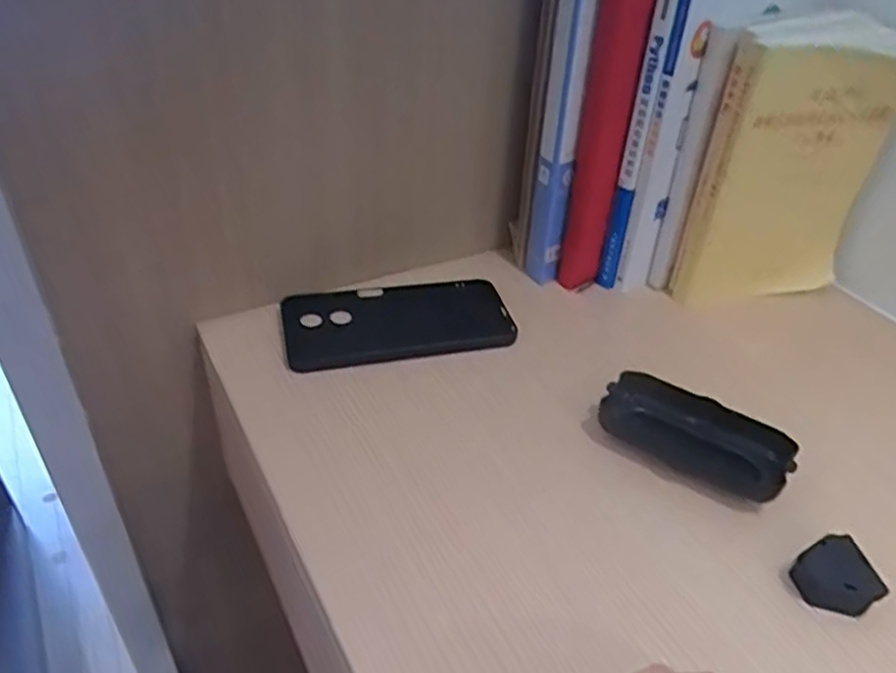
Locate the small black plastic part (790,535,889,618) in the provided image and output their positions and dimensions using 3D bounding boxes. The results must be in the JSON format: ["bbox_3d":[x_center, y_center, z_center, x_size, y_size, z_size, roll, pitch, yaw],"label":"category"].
[{"bbox_3d":[0.199,0.124,0.355,0.034,0.020,0.034,-16,42,-24],"label":"small black plastic part"}]

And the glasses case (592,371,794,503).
[{"bbox_3d":[0.152,0.059,0.430,0.110,0.026,0.052,23,41,22],"label":"glasses case"}]

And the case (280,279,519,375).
[{"bbox_3d":[-0.036,-0.011,0.517,0.166,0.019,0.077,-7,39,-14],"label":"case"}]

